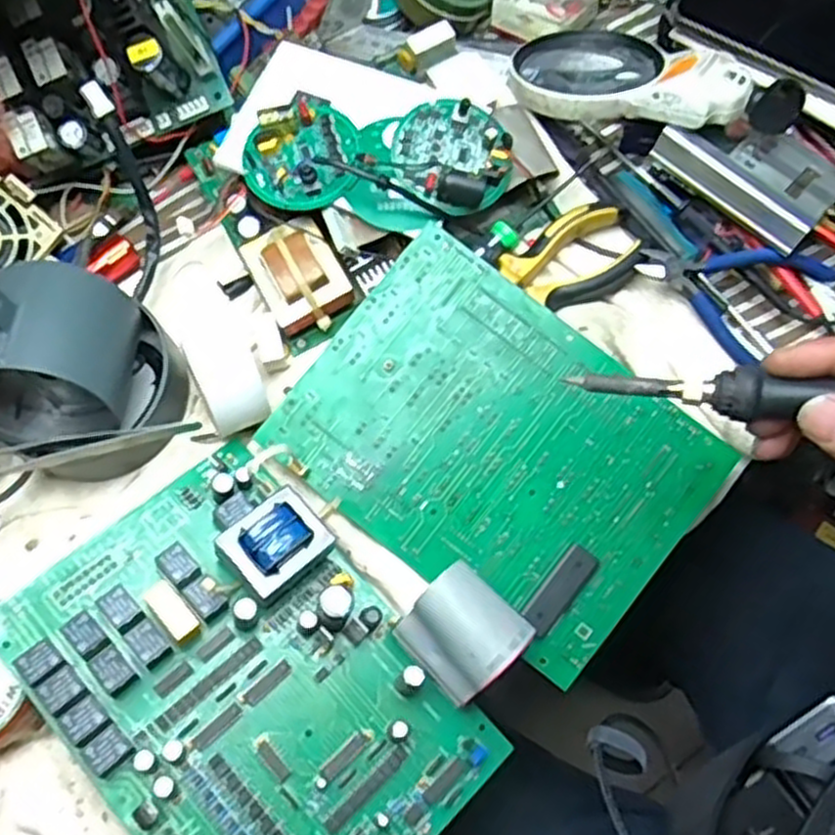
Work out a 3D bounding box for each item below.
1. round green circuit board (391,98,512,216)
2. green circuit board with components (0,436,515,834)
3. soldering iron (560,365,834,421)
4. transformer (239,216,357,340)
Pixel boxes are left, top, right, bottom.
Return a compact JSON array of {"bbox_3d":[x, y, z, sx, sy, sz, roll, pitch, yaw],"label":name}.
[{"bbox_3d":[0.021,-0.156,0.464,0.066,0.021,0.065,0,71,1],"label":"round green circuit board"},{"bbox_3d":[-0.084,0.132,0.382,0.158,0.035,0.228,-42,75,-12],"label":"green circuit board with components"},{"bbox_3d":[0.173,-0.006,0.323,0.210,0.017,0.017,6,70,16],"label":"soldering iron"},{"bbox_3d":[-0.072,-0.085,0.474,0.047,0.041,0.060,-29,72,-8],"label":"transformer"}]

